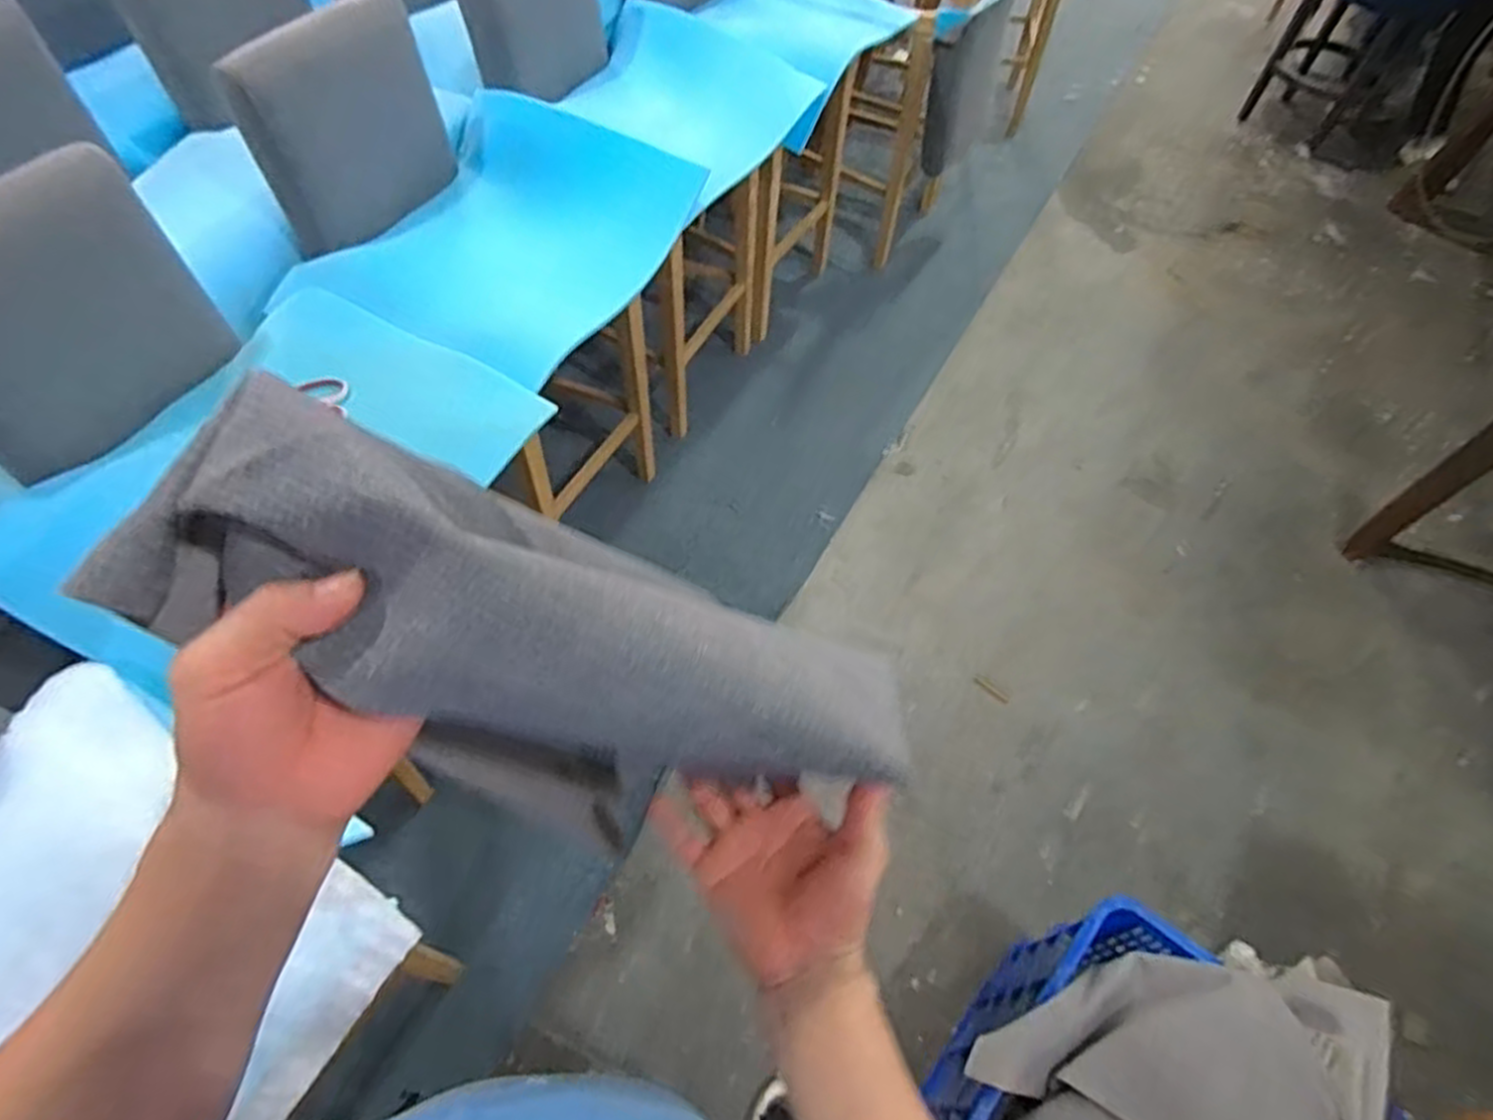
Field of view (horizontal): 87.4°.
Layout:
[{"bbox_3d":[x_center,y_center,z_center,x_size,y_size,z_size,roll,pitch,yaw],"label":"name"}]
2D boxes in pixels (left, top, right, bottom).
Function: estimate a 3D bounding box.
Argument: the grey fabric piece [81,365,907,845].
[{"bbox_3d":[-0.077,0.050,0.370,0.370,0.110,0.105,25,53,-25],"label":"grey fabric piece"}]

